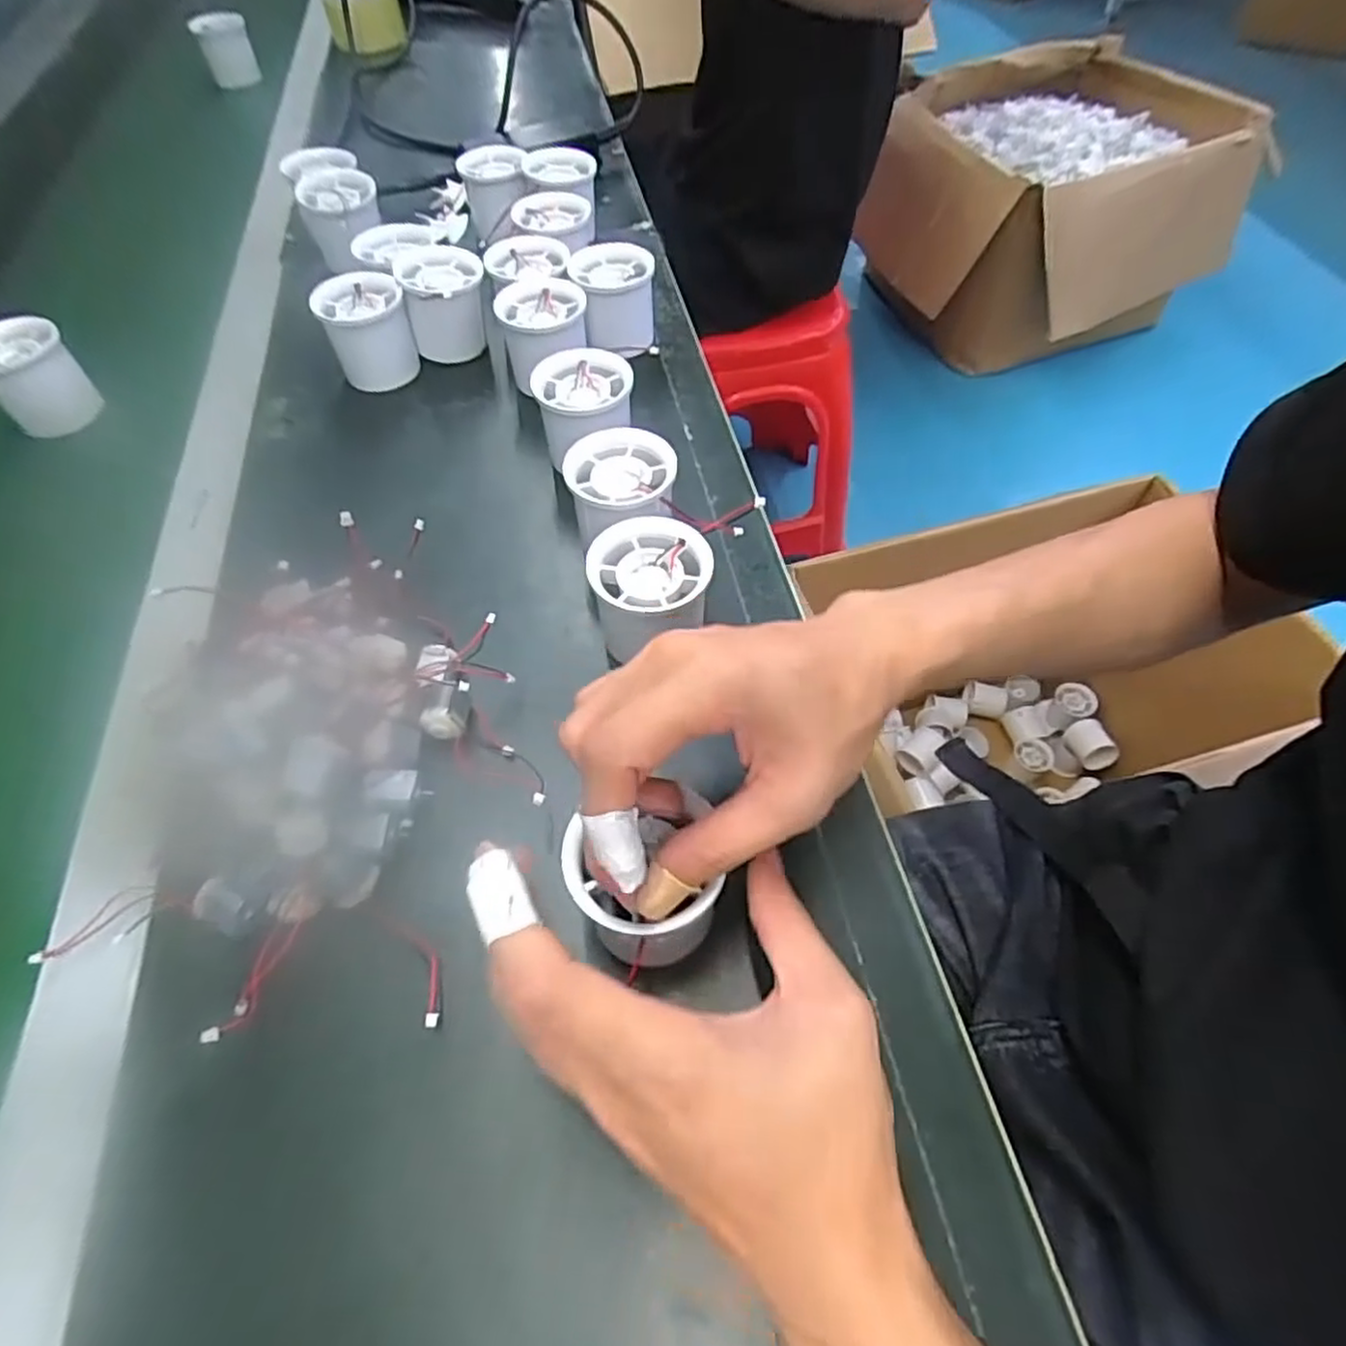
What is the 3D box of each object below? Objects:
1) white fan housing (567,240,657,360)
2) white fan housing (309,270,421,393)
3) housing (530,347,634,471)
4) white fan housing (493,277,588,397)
[{"bbox_3d":[-0.040,-0.252,0.489,0.051,0.055,0.054,-8,56,-4],"label":"white fan housing"},{"bbox_3d":[-0.199,-0.224,0.474,0.052,0.053,0.052,-17,57,-10],"label":"white fan housing"},{"bbox_3d":[-0.050,-0.148,0.422,0.054,0.053,0.058,-1,56,1],"label":"housing"},{"bbox_3d":[-0.081,-0.218,0.466,0.060,0.045,0.055,-1,56,1],"label":"white fan housing"}]

